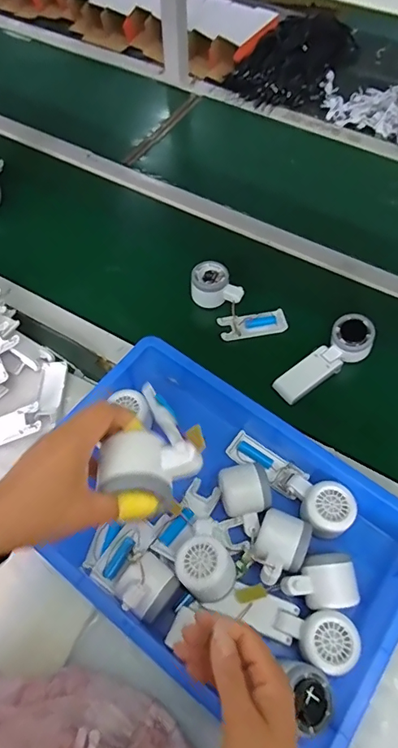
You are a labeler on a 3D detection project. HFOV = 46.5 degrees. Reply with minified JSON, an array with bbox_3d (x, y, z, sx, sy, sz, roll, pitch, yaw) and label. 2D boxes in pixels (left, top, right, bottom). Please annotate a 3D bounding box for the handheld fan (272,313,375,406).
[{"bbox_3d":[0.184,-0.017,0.682,0.165,0.046,0.054,-39,67,-4],"label":"handheld fan"}]

